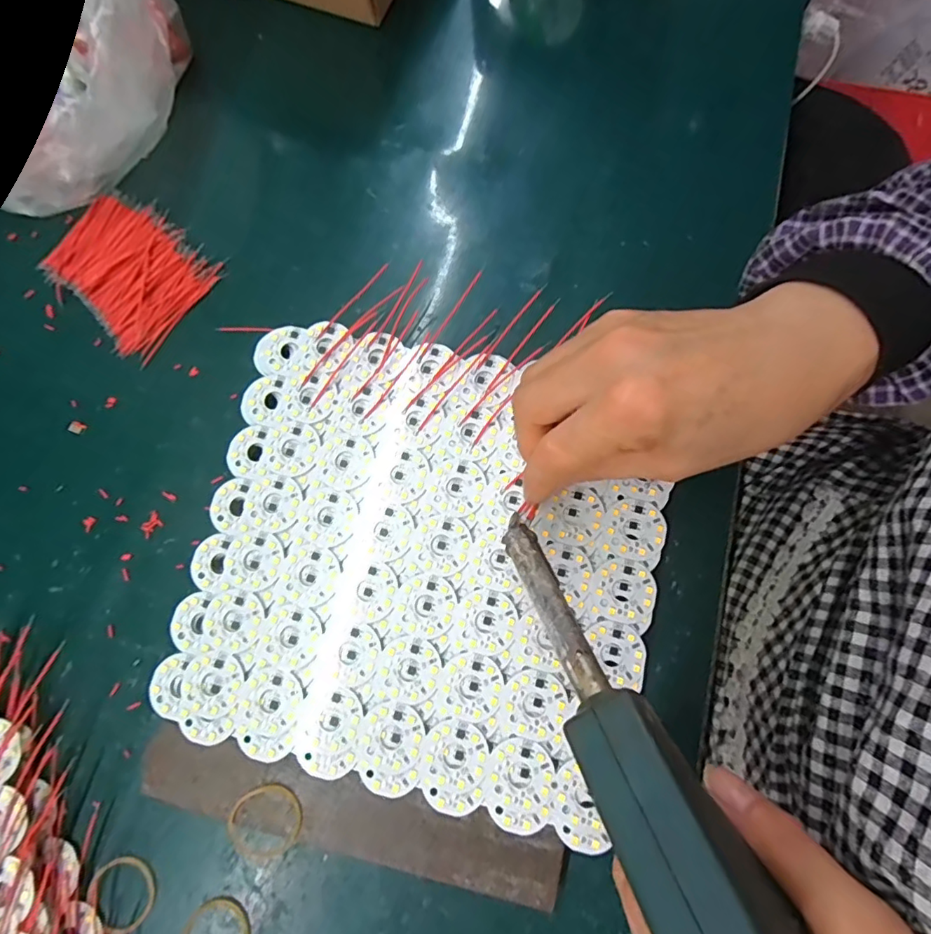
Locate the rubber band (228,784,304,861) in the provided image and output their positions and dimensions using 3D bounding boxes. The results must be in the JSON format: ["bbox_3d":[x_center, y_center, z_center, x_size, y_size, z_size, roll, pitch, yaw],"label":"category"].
[{"bbox_3d":[-0.093,0.167,0.246,0.038,0.004,0.033,-33,78,-6],"label":"rubber band"}]

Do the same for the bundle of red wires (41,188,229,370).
[{"bbox_3d":[-0.213,-0.125,0.331,0.099,0.011,0.079,35,80,9],"label":"bundle of red wires"}]

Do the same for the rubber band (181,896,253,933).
[{"bbox_3d":[-0.118,0.222,0.249,0.031,0.004,0.036,34,80,9],"label":"rubber band"}]

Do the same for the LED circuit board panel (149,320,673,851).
[{"bbox_3d":[-0.022,0.043,0.272,0.226,0.004,0.218,12,77,6],"label":"LED circuit board panel"}]

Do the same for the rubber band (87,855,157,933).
[{"bbox_3d":[-0.164,0.205,0.254,0.029,0.004,0.032,-38,81,-7],"label":"rubber band"}]

